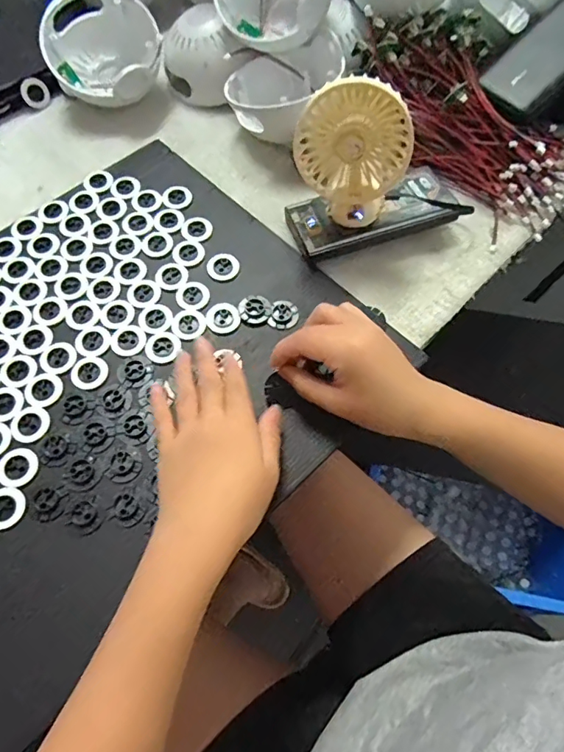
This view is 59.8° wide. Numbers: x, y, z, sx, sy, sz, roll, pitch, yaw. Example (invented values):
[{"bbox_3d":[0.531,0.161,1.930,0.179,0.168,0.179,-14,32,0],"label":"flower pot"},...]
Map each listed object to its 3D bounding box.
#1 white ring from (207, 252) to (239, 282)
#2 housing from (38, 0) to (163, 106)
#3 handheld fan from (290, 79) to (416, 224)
[{"bbox_3d":[-0.053,-0.098,0.437,0.028,0.005,0.030,0,62,-1],"label":"white ring"},{"bbox_3d":[-0.187,-0.344,0.521,0.117,0.069,0.114,0,96,-1],"label":"housing"},{"bbox_3d":[0.055,-0.174,0.389,0.085,0.109,0.030,19,66,9],"label":"handheld fan"}]

